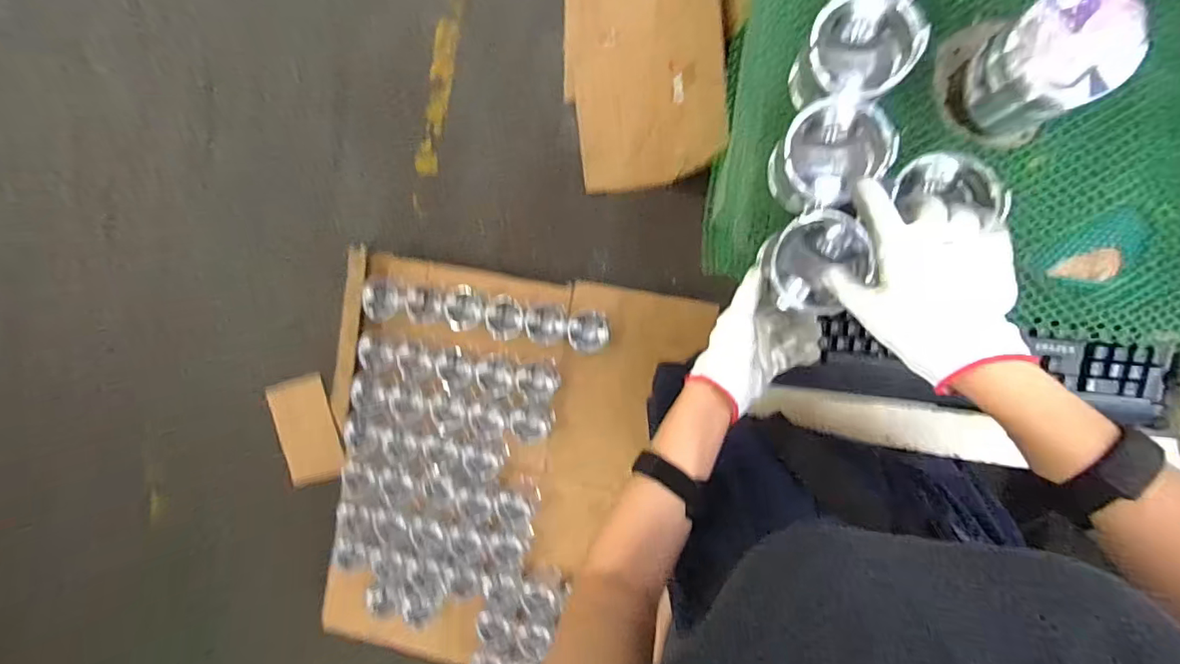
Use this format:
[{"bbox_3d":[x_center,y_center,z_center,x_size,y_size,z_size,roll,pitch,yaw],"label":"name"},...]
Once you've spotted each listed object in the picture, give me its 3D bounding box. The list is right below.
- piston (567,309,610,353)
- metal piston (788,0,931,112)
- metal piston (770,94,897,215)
[{"bbox_3d":[-0.001,-0.002,1.212,0.086,0.068,0.094,1,94,8],"label":"piston"},{"bbox_3d":[0.245,-0.255,0.480,0.092,0.084,0.088,1,94,8],"label":"metal piston"},{"bbox_3d":[0.225,-0.165,0.495,0.090,0.078,0.089,-40,88,9],"label":"metal piston"}]

